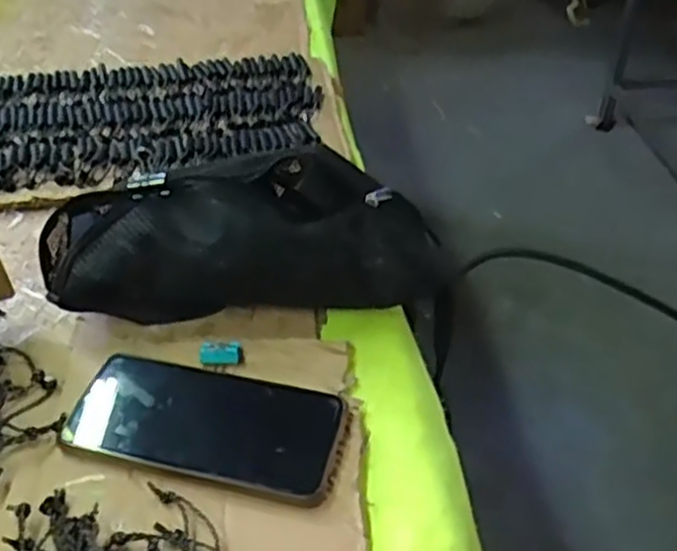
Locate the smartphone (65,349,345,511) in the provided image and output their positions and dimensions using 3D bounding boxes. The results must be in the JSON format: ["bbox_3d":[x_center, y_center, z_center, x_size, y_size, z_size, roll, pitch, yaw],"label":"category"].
[{"bbox_3d":[-0.082,0.089,0.430,0.164,0.013,0.075,9,44,10],"label":"smartphone"}]

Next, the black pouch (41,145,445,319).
[{"bbox_3d":[-0.069,-0.028,0.500,0.269,0.089,0.075,-4,41,-4],"label":"black pouch"}]

